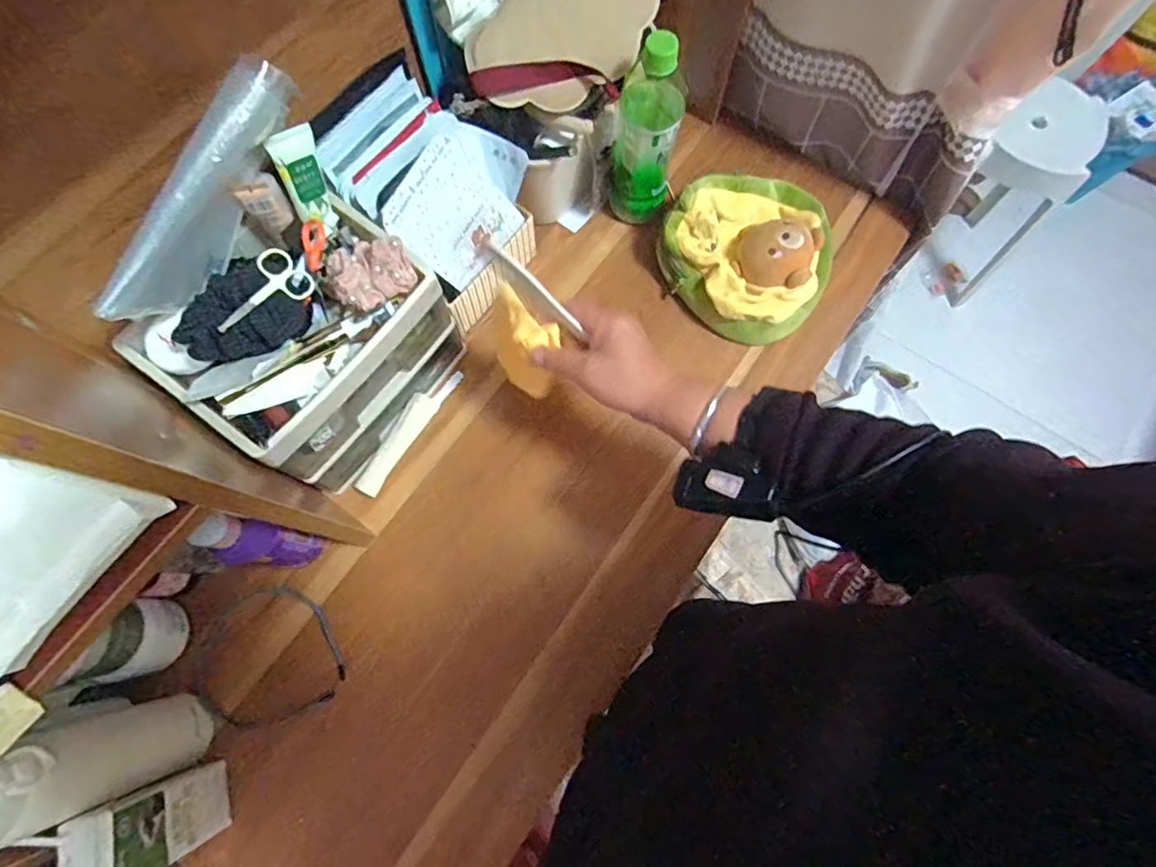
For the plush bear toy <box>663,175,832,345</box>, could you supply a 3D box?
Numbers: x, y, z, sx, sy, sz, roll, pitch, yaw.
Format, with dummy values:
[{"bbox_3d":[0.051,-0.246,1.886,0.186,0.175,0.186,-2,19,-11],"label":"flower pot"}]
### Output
[{"bbox_3d":[0.204,-0.210,0.622,0.189,0.070,0.179,0,73,-1],"label":"plush bear toy"}]

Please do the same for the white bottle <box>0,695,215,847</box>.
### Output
[{"bbox_3d":[-0.363,0.243,0.404,0.061,0.213,0.066,-12,74,-4],"label":"white bottle"}]

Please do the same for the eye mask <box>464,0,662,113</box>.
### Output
[{"bbox_3d":[-0.003,-0.369,0.510,0.202,0.018,0.100,-33,113,-5],"label":"eye mask"}]

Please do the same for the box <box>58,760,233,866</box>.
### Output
[{"bbox_3d":[-0.330,0.309,0.430,0.040,0.132,0.061,-18,74,-6],"label":"box"}]

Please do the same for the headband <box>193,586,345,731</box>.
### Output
[{"bbox_3d":[-0.299,0.214,0.525,0.127,0.012,0.128,0,73,-1],"label":"headband"}]

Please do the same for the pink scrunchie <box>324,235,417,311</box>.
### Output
[{"bbox_3d":[-0.175,-0.137,0.461,0.071,0.047,0.046,-42,78,-12],"label":"pink scrunchie"}]

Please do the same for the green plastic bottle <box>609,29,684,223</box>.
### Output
[{"bbox_3d":[0.072,-0.309,0.576,0.068,0.198,0.057,7,73,1],"label":"green plastic bottle"}]

